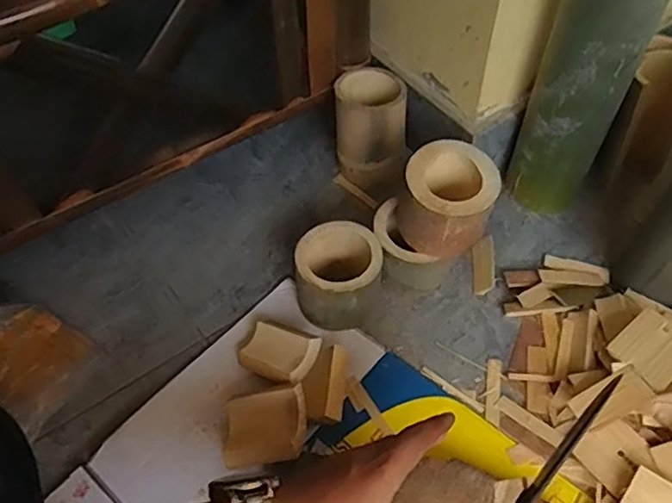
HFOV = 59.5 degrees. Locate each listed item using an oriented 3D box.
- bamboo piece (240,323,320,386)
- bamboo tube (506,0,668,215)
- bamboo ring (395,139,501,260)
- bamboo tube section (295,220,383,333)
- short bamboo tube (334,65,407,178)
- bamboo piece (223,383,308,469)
[{"bbox_3d":[-0.058,0.101,0.583,0.080,0.019,0.052,11,65,38],"label":"bamboo piece"},{"bbox_3d":[0.261,-0.183,0.624,0.091,0.316,0.082,19,55,15],"label":"bamboo tube"},{"bbox_3d":[0.110,-0.053,0.594,0.090,0.070,0.091,0,53,1],"label":"bamboo ring"},{"bbox_3d":[0.003,0.027,0.626,0.089,0.081,0.095,0,53,1],"label":"bamboo tube section"},{"bbox_3d":[0.042,-0.150,0.739,0.083,0.128,0.088,-1,53,0],"label":"short bamboo tube"},{"bbox_3d":[-0.064,0.159,0.533,0.077,0.020,0.064,-15,54,17],"label":"bamboo piece"}]

